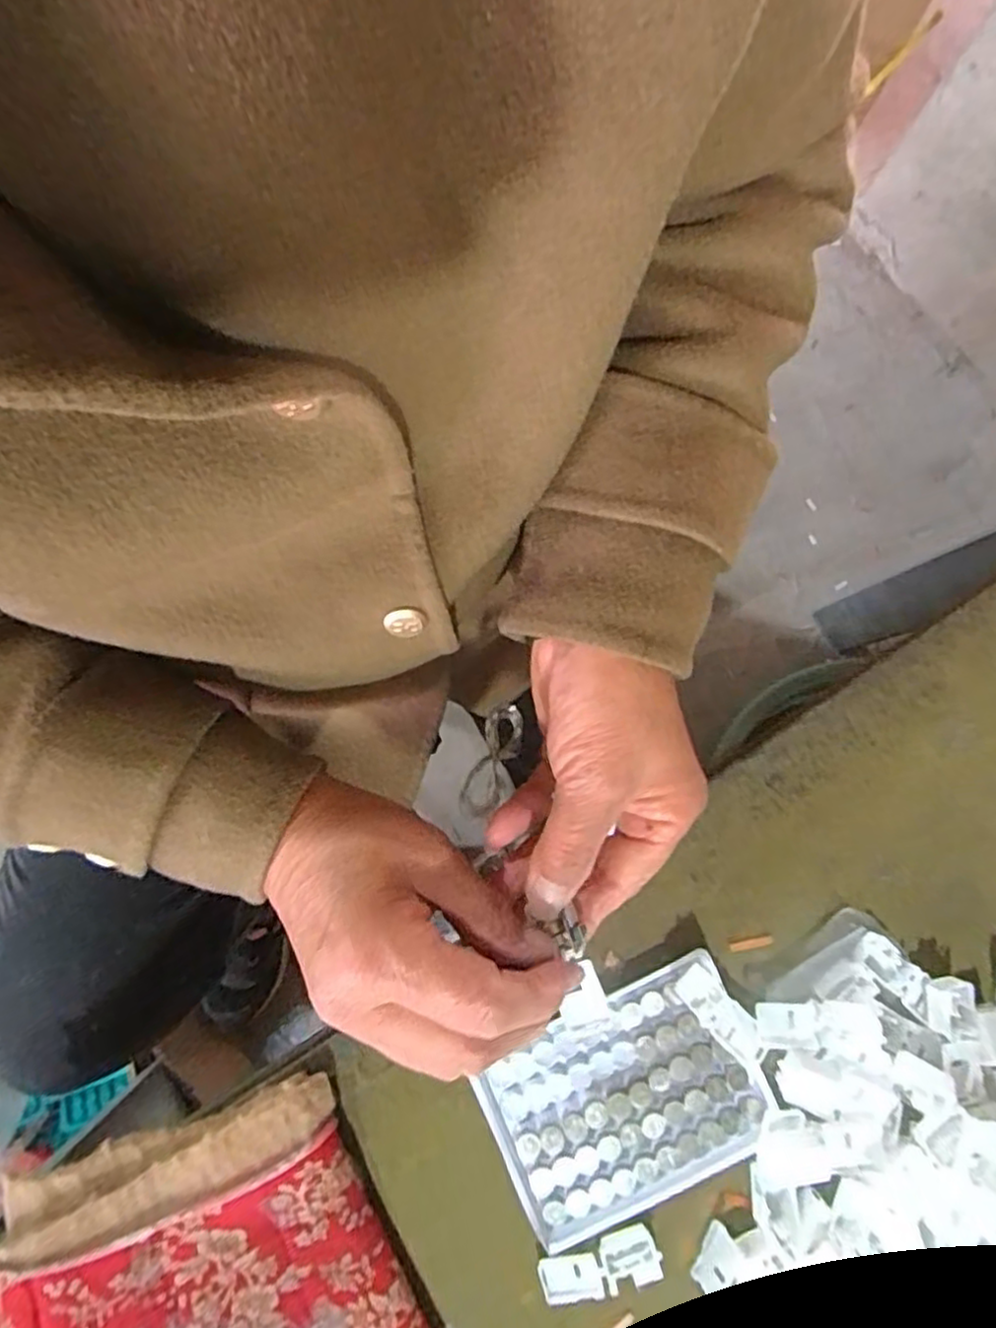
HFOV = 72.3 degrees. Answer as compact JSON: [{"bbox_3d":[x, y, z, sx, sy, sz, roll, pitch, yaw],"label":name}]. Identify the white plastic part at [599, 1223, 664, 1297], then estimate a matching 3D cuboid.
[{"bbox_3d":[0.061,0.275,0.317,0.027,0.004,0.022,-16,82,-4],"label":"white plastic part"}]

